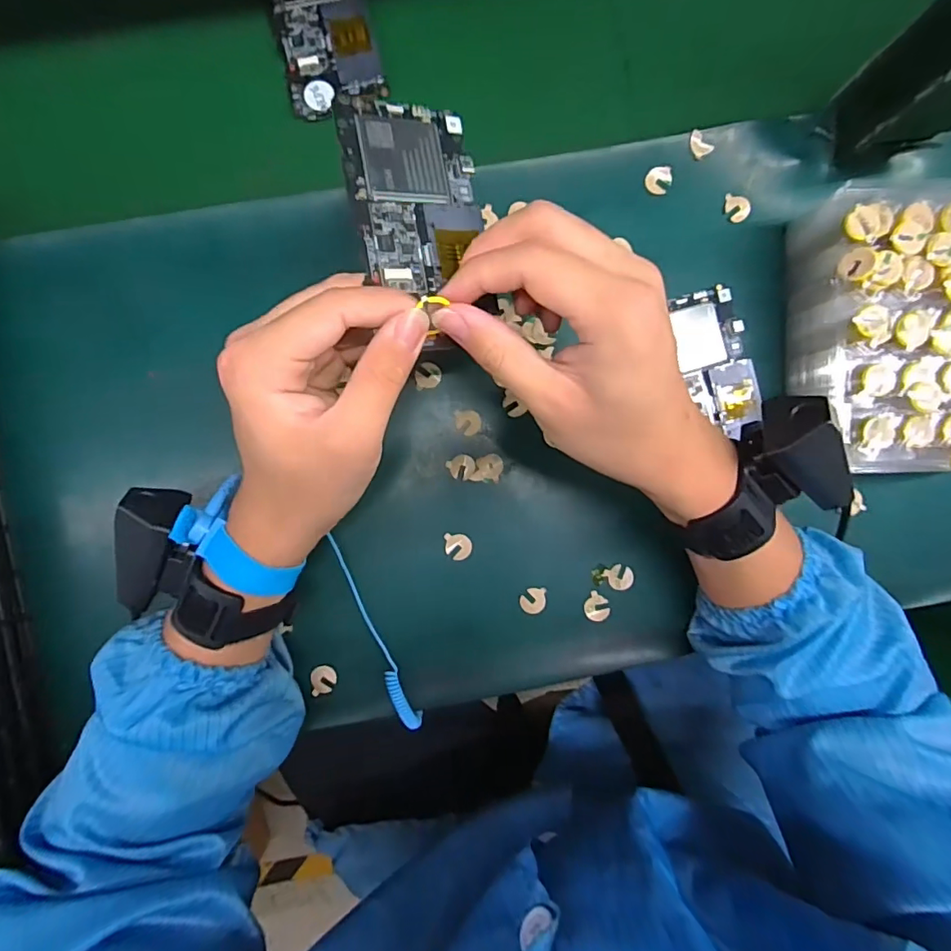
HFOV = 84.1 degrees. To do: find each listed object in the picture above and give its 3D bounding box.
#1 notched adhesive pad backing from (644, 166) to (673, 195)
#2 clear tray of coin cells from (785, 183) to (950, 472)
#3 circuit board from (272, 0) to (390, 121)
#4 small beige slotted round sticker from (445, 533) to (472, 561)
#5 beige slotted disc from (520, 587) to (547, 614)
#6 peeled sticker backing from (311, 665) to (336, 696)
[{"bbox_3d":[0.126,-0.204,0.363,0.017,0.005,0.018,0,88,-3],"label":"notched adhesive pad backing"},{"bbox_3d":[0.289,-0.092,0.343,0.151,0.062,0.178,-2,89,-3],"label":"clear tray of coin cells"},{"bbox_3d":[-0.104,-0.311,0.359,0.064,0.011,0.123,-14,89,-3],"label":"circuit board"},{"bbox_3d":[-0.012,0.049,0.363,0.019,0.004,0.018,0,88,-3],"label":"small beige slotted round sticker"},{"bbox_3d":[0.041,0.088,0.366,0.018,0.004,0.017,0,88,-3],"label":"beige slotted disc"},{"bbox_3d":[-0.104,0.141,0.361,0.017,0.004,0.019,-4,89,-3],"label":"peeled sticker backing"}]

